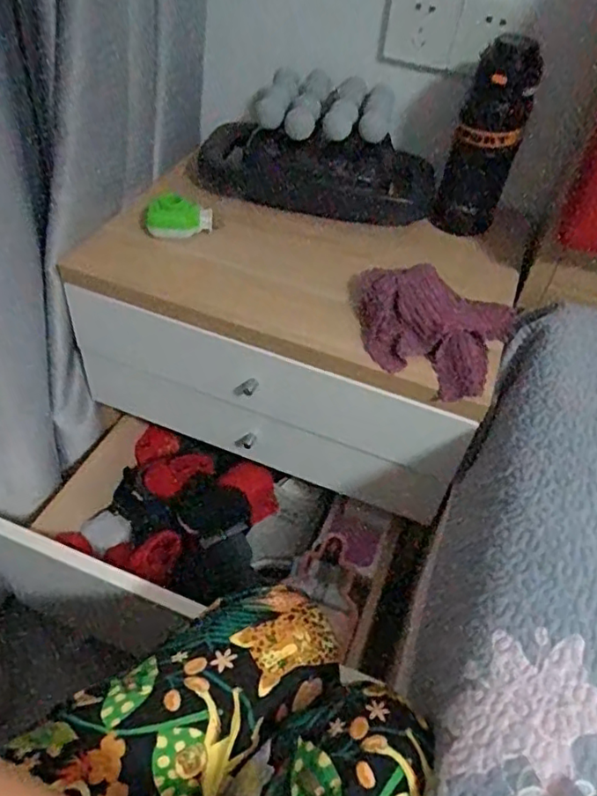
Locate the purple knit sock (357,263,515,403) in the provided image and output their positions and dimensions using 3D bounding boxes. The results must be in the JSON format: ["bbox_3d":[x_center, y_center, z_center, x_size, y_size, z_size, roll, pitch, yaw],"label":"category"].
[{"bbox_3d":[0.122,-0.070,0.559,0.141,0.052,0.119,20,49,11],"label":"purple knit sock"}]

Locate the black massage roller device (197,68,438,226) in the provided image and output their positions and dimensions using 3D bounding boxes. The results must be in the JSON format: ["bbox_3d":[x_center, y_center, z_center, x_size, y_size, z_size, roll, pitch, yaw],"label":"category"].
[{"bbox_3d":[0.023,-0.232,0.586,0.230,0.122,0.058,1,48,-7],"label":"black massage roller device"}]

